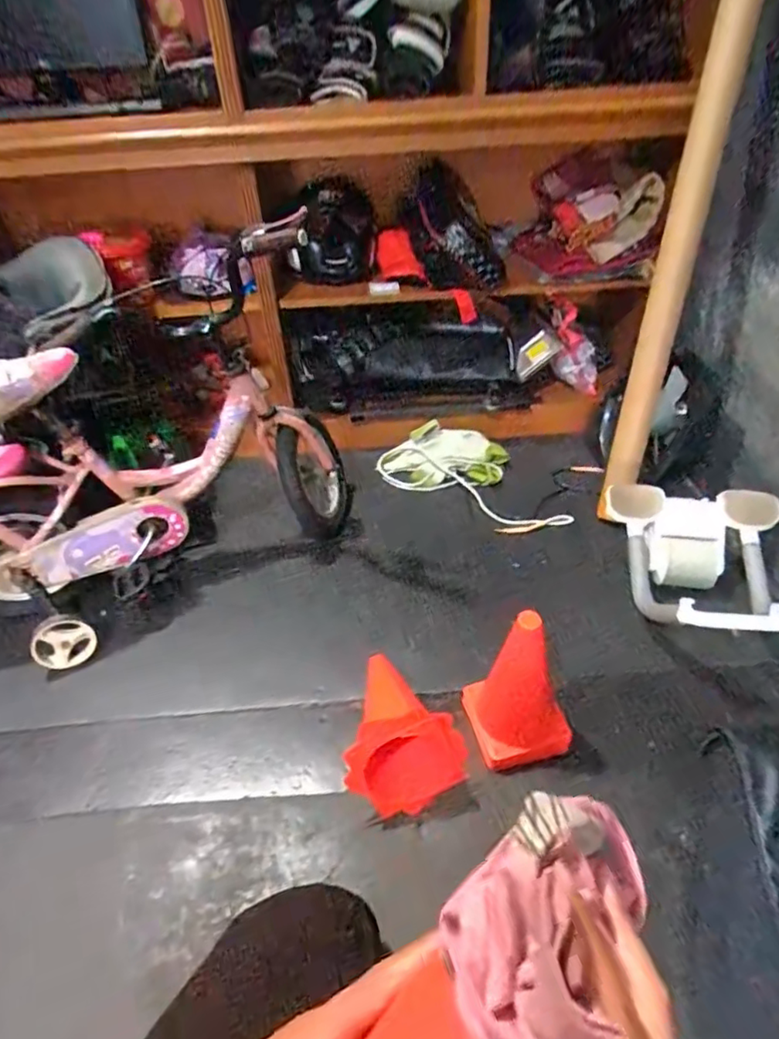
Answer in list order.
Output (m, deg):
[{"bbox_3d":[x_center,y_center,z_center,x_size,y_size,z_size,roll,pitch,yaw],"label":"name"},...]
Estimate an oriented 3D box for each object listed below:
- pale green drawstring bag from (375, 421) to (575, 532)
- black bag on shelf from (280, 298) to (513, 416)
[{"bbox_3d":[0.206,-0.105,1.495,0.201,0.108,0.500,-32,48,-30],"label":"pale green drawstring bag"},{"bbox_3d":[0.019,-0.435,1.572,0.584,0.277,0.151,-5,40,-3],"label":"black bag on shelf"}]

